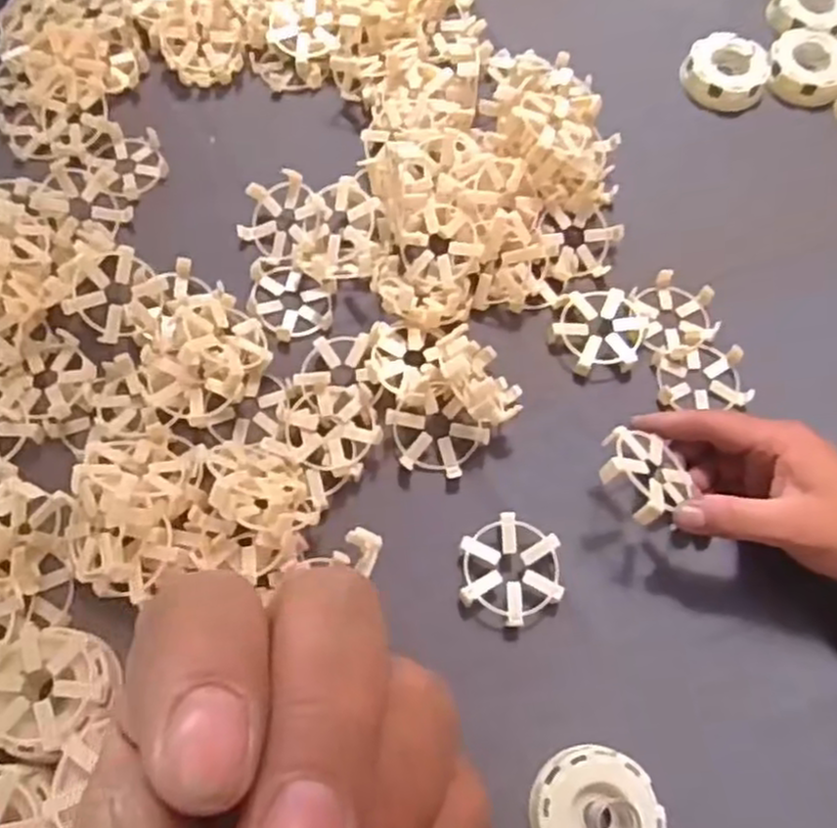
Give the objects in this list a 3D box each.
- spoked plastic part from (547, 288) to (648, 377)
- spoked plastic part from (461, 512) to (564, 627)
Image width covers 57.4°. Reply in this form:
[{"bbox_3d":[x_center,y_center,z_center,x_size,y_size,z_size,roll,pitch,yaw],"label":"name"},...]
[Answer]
[{"bbox_3d":[0.123,-0.056,0.519,0.066,0.018,0.057,-8,66,-5],"label":"spoked plastic part"},{"bbox_3d":[0.054,0.091,0.447,0.057,0.015,0.062,1,66,-1],"label":"spoked plastic part"}]

